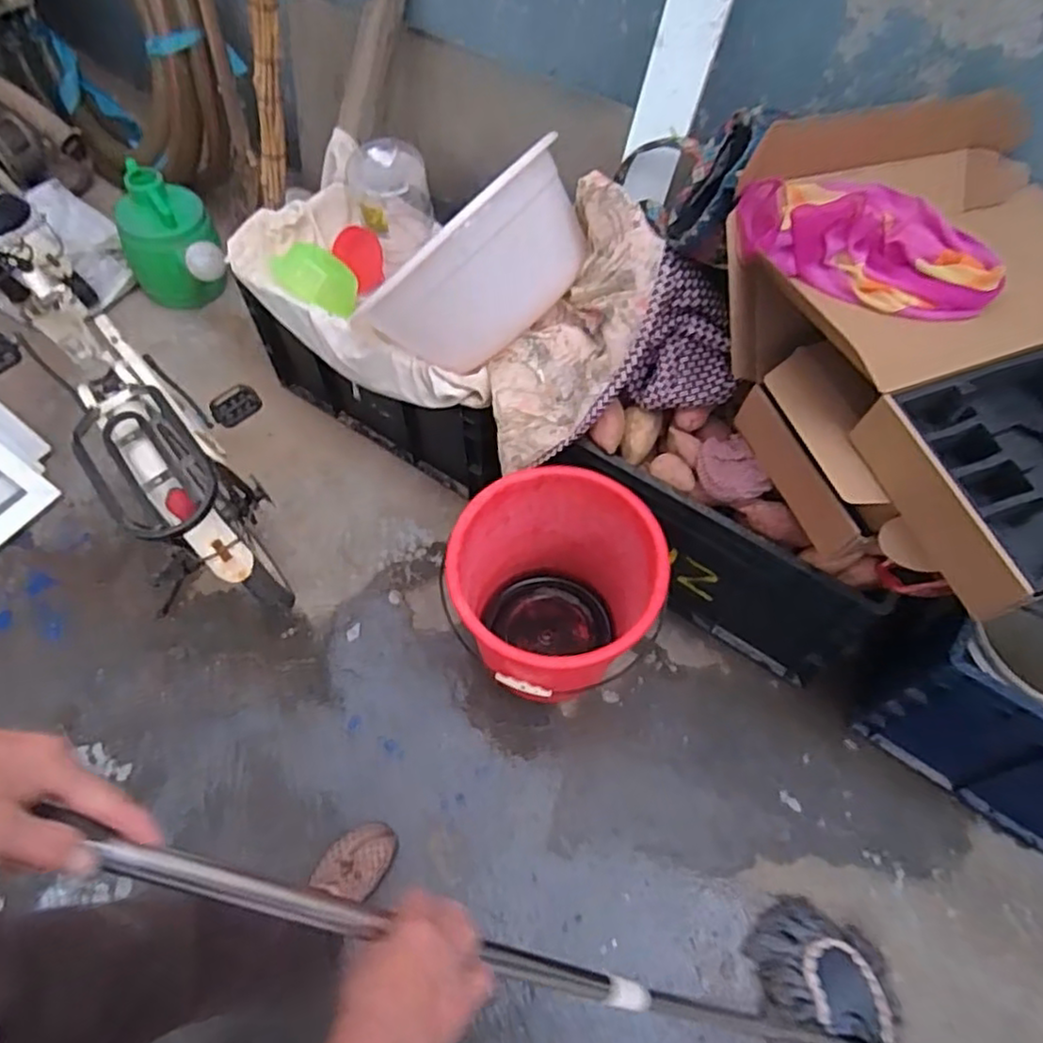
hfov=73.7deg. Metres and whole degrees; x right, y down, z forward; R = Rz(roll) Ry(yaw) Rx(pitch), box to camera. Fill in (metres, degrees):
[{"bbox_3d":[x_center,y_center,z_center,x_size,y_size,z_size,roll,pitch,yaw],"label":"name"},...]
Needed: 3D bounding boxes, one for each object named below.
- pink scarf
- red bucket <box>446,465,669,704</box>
[{"bbox_3d":[0.448,-0.373,0.893,0.327,0.087,0.194,19,61,10],"label":"pink scarf"},{"bbox_3d":[0.057,0.129,1.149,0.296,0.319,0.316,0,59,0],"label":"red bucket"}]

